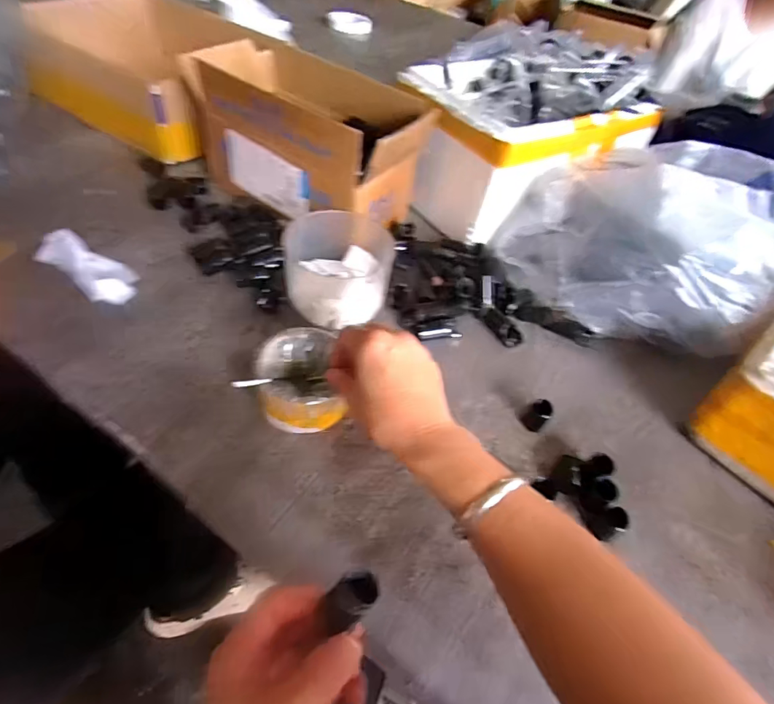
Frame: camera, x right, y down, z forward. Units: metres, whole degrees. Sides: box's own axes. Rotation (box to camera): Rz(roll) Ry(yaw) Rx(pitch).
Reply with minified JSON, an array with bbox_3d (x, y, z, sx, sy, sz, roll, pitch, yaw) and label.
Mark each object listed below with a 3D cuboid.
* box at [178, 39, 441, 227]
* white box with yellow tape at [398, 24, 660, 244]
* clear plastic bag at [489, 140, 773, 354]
[{"bbox_3d":[-0.099,-0.269,0.588,0.285,0.140,0.144,30,51,15],"label":"box"},{"bbox_3d":[0.190,-0.312,0.666,0.337,0.166,0.218,-21,56,-25],"label":"white box with yellow tape"},{"bbox_3d":[0.349,-0.147,0.559,0.325,0.156,0.293,-22,56,-27],"label":"clear plastic bag"}]

